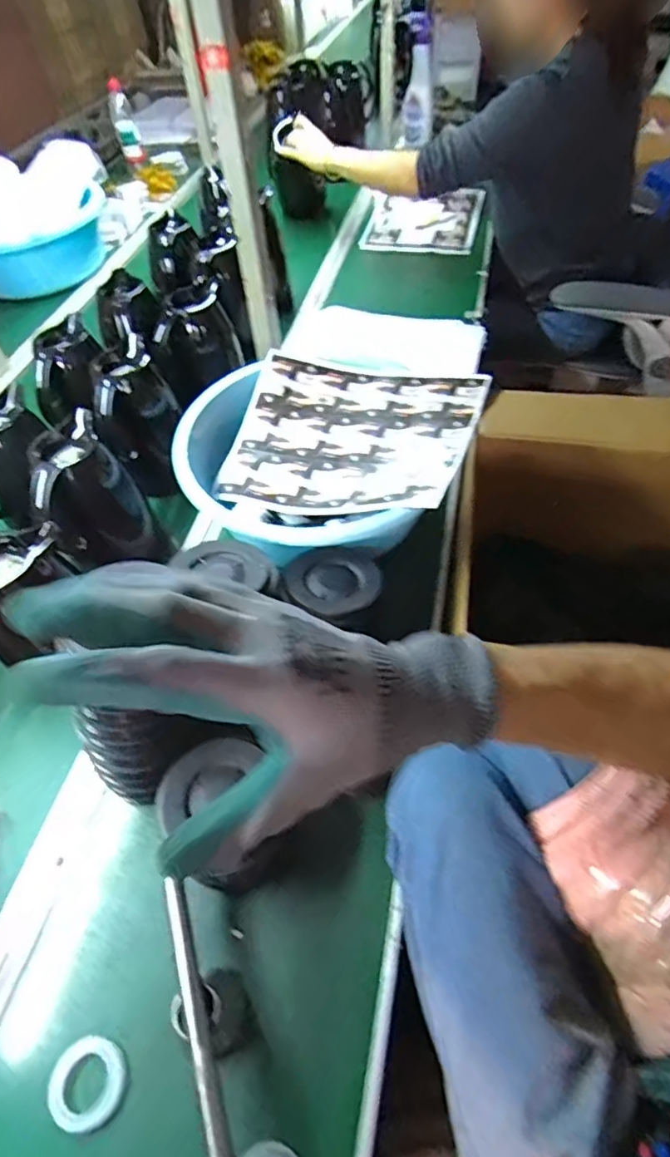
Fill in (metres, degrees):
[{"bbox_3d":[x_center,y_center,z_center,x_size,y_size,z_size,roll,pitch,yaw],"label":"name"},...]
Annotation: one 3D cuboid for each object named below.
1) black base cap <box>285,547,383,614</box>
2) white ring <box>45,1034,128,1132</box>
[{"bbox_3d":[0.000,0.002,0.650,0.105,0.026,0.099,-3,53,3],"label":"black base cap"},{"bbox_3d":[-0.203,0.414,0.464,0.056,0.019,0.059,-3,53,3],"label":"white ring"}]

